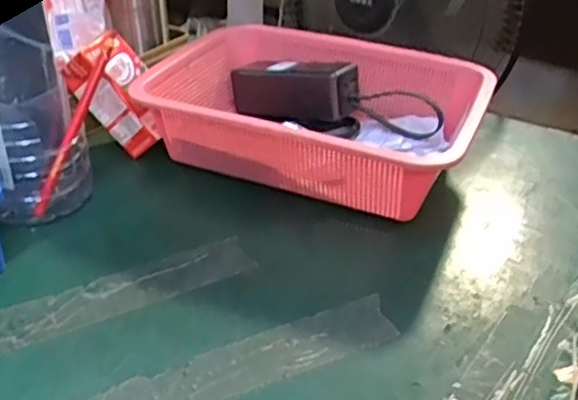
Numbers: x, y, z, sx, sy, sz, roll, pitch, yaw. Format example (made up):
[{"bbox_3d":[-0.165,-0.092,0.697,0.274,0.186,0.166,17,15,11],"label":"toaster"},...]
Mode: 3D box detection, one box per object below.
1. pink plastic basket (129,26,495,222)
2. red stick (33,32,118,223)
[{"bbox_3d":[0.032,-0.080,0.615,0.286,0.094,0.212,17,36,21],"label":"pink plastic basket"},{"bbox_3d":[-0.177,-0.061,0.526,0.015,0.156,0.009,21,-4,25],"label":"red stick"}]

